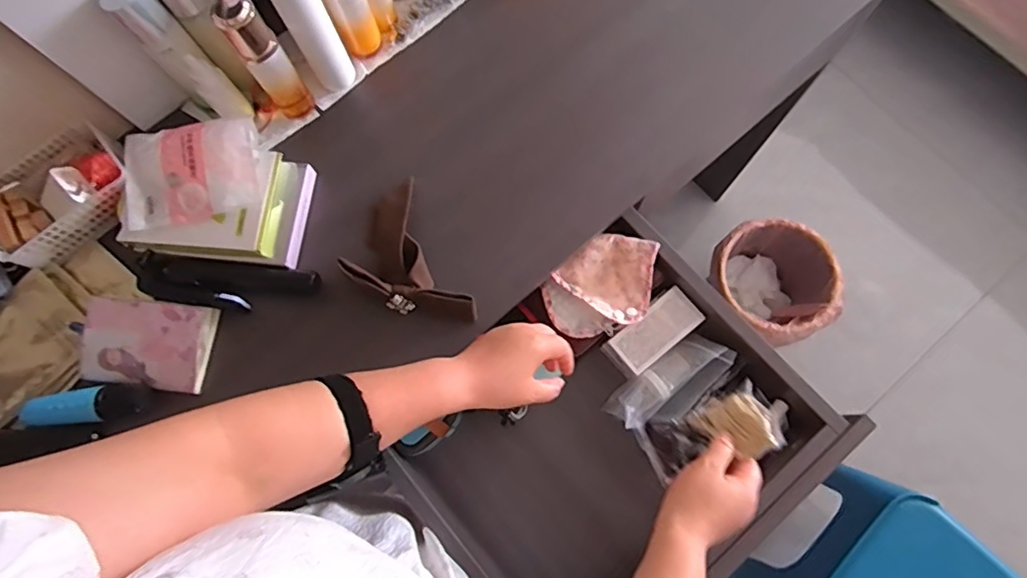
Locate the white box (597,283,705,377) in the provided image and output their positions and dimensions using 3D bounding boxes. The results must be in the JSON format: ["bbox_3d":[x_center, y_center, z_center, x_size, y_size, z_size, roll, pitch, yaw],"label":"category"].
[{"bbox_3d":[0.170,0.054,0.674,0.112,0.042,0.053,-38,78,-8],"label":"white box"}]

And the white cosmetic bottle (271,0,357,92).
[{"bbox_3d":[-0.222,-0.283,0.610,0.057,0.154,0.044,-23,76,-4],"label":"white cosmetic bottle"}]

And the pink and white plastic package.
[{"bbox_3d":[-0.354,-0.127,0.609,0.147,0.020,0.110,-11,75,-1],"label":"pink and white plastic package"}]

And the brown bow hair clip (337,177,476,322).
[{"bbox_3d":[-0.127,-0.026,0.619,0.105,0.043,0.173,-28,76,-5],"label":"brown bow hair clip"}]

